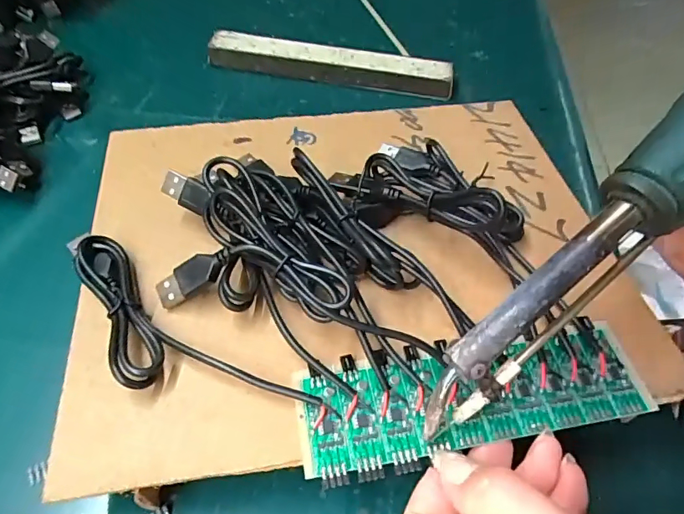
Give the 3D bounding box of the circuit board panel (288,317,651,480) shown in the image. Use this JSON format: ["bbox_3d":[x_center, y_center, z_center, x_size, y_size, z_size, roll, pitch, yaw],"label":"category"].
[{"bbox_3d":[0.053,0.053,0.189,0.139,0.011,0.041,-6,48,-7],"label":"circuit board panel"}]

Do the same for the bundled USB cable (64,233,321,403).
[{"bbox_3d":[-0.076,0.033,0.196,0.132,0.021,0.043,33,57,20],"label":"bundled USB cable"}]

